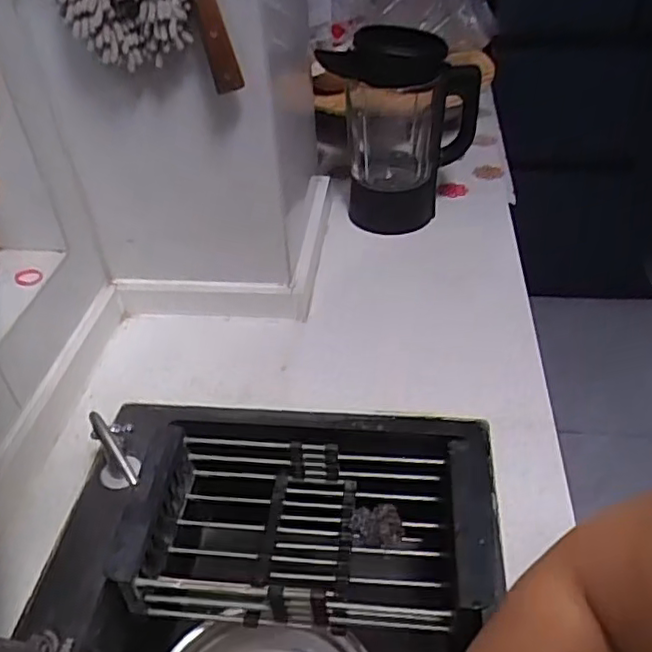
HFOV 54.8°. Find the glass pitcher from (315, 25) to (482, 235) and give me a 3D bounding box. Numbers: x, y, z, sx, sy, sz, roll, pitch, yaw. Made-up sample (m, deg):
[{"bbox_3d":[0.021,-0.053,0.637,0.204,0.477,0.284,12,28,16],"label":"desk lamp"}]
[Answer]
[{"bbox_3d":[0.109,-0.267,0.910,0.186,0.303,0.136,13,44,19],"label":"glass pitcher"}]

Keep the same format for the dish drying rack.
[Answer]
[{"bbox_3d":[-0.020,0.221,0.687,0.364,0.089,0.196,2,42,7],"label":"dish drying rack"}]

